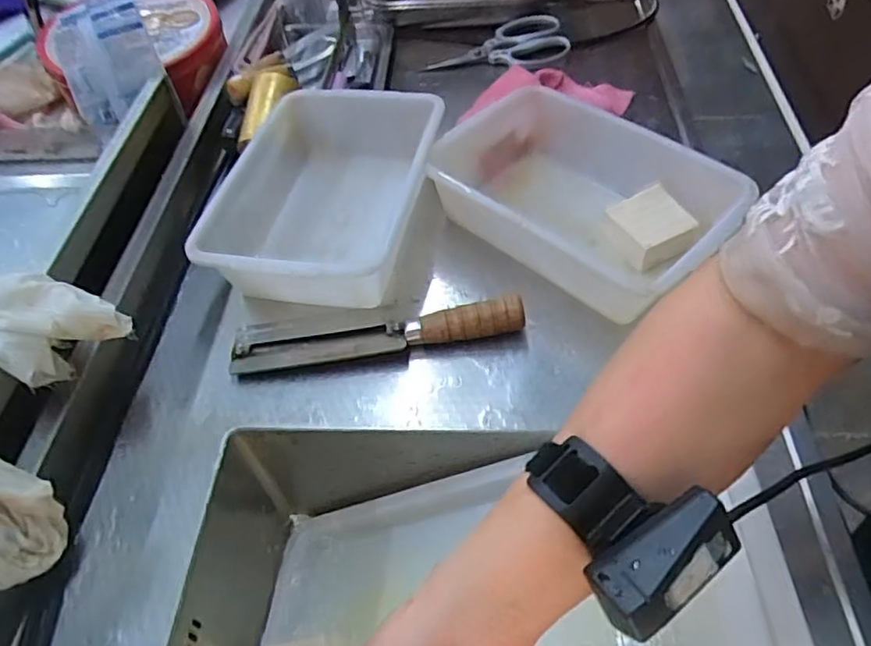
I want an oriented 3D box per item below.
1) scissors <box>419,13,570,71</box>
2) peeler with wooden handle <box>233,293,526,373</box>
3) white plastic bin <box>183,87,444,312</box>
[{"bbox_3d":[0.084,-0.393,0.863,0.199,0.025,0.099,-9,52,-2],"label":"scissors"},{"bbox_3d":[-0.054,0.012,0.548,0.262,0.033,0.038,-8,52,-1],"label":"peeler with wooden handle"},{"bbox_3d":[-0.109,-0.122,0.640,0.200,0.102,0.273,6,53,10],"label":"white plastic bin"}]

